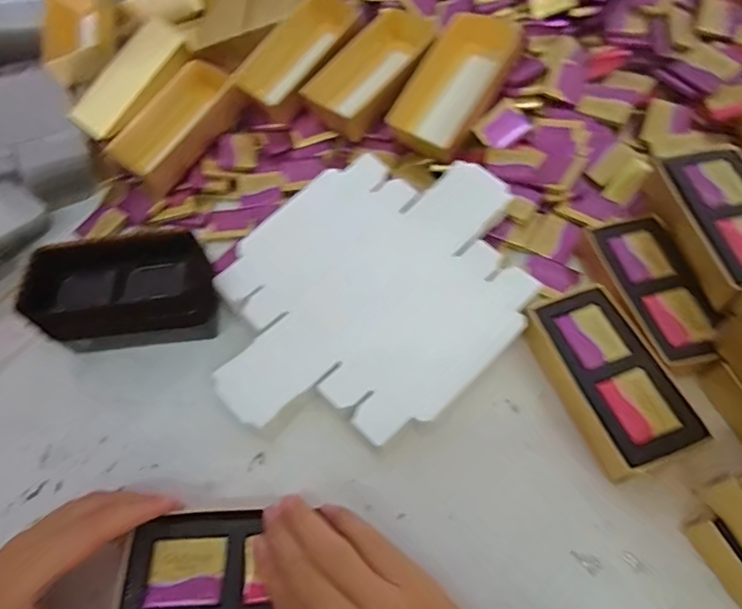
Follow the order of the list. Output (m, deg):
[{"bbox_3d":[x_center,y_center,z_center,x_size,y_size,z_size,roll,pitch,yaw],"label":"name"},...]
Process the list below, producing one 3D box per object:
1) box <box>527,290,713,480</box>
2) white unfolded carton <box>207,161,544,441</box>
[{"bbox_3d":[0.147,0.047,0.312,0.062,0.029,0.114,-18,58,-7],"label":"box"},{"bbox_3d":[0.002,-0.015,0.351,0.241,0.010,0.188,-43,67,-16],"label":"white unfolded carton"}]

